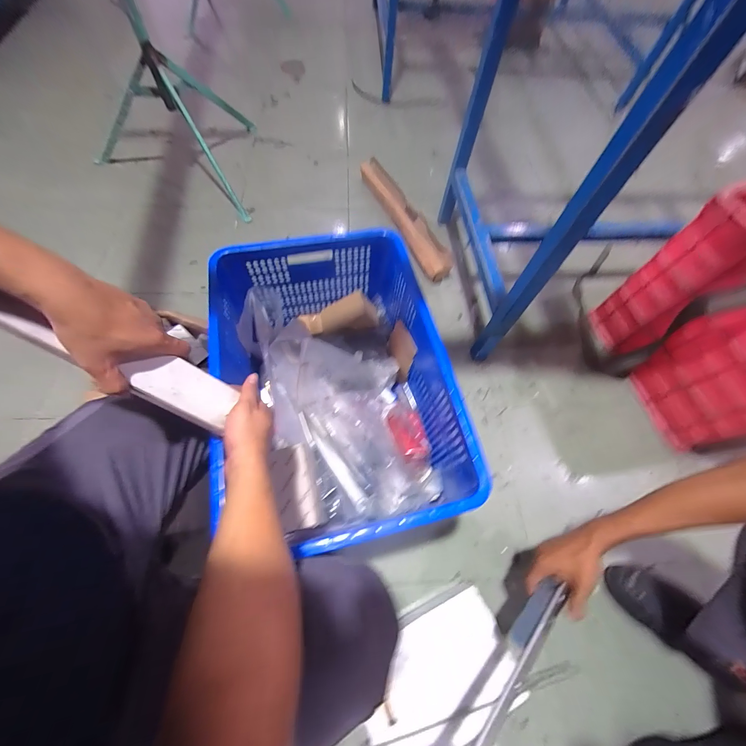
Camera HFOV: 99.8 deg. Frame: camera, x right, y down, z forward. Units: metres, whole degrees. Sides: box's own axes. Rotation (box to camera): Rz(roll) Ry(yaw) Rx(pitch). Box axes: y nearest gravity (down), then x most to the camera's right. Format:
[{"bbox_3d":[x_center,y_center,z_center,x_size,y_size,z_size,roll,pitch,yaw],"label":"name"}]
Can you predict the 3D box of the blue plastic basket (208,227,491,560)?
[{"bbox_3d":[-0.081,0.020,0.676,0.406,0.255,0.605,-10,66,-9],"label":"blue plastic basket"}]

